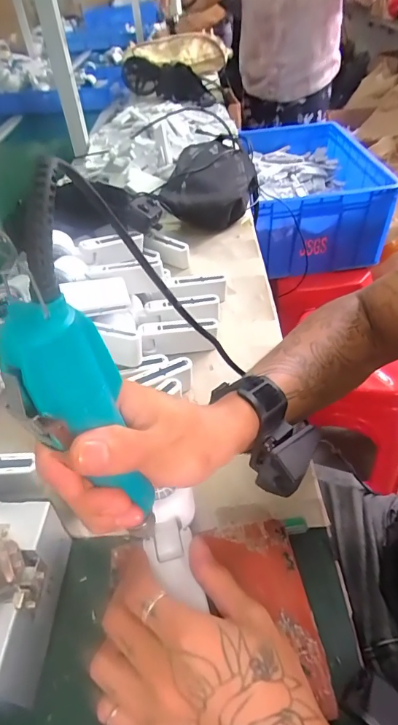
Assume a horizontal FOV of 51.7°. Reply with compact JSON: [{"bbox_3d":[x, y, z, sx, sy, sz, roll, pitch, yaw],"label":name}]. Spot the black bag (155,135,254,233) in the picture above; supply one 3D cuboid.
[{"bbox_3d":[0.033,-0.361,0.833,0.159,0.090,0.312,5,45,9],"label":"black bag"}]

